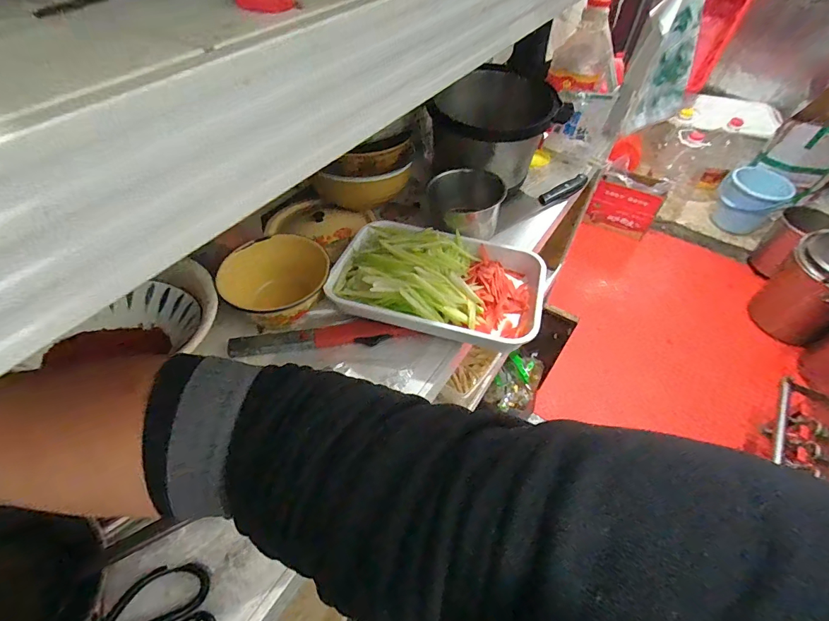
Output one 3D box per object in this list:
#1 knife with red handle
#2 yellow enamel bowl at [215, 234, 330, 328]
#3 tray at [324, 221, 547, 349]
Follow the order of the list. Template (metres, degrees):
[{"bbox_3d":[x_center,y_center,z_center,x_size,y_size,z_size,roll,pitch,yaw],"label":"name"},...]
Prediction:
[{"bbox_3d":[-0.130,0.034,0.569,0.244,0.017,0.047,-6,51,-6],"label":"knife with red handle"},{"bbox_3d":[-0.197,-0.048,0.601,0.147,0.073,0.134,1,50,-1],"label":"yellow enamel bowl"},{"bbox_3d":[0.037,-0.055,0.607,0.300,0.055,0.203,14,51,10],"label":"tray"}]

